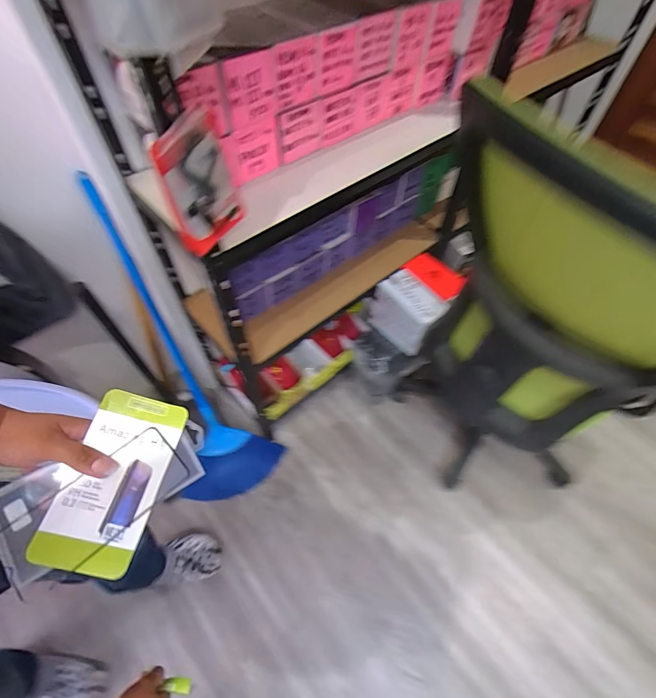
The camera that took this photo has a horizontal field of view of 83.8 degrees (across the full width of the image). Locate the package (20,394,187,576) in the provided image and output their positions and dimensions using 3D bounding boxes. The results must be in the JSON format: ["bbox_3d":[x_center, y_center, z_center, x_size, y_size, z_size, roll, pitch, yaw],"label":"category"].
[{"bbox_3d":[-0.209,0.125,0.360,0.086,0.009,0.162,16,61,-7],"label":"package"}]

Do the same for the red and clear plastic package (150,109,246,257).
[{"bbox_3d":[-0.159,-0.207,0.467,0.022,0.156,0.107,29,59,19],"label":"red and clear plastic package"}]

